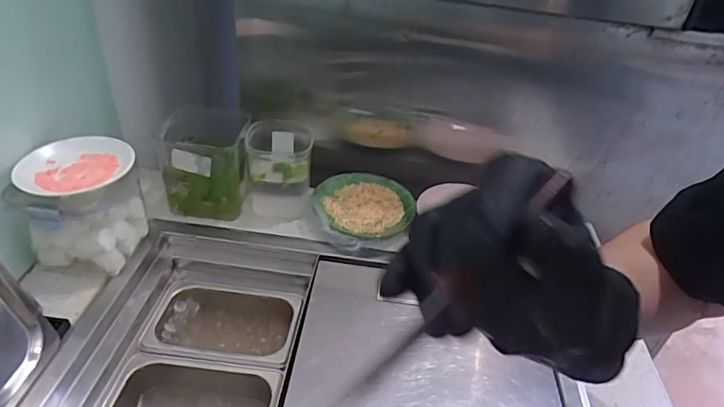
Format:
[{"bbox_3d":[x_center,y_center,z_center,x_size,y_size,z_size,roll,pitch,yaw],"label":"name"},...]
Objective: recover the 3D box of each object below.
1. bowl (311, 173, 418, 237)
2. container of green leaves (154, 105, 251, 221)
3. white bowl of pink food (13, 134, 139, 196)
[{"bbox_3d":[0.003,0.004,0.687,0.136,0.027,0.131,5,35,-4],"label":"bowl"},{"bbox_3d":[-0.211,-0.056,0.659,0.102,0.108,0.105,5,35,-4],"label":"container of green leaves"},{"bbox_3d":[-0.307,-0.041,0.525,0.095,0.031,0.095,5,35,-4],"label":"white bowl of pink food"}]

